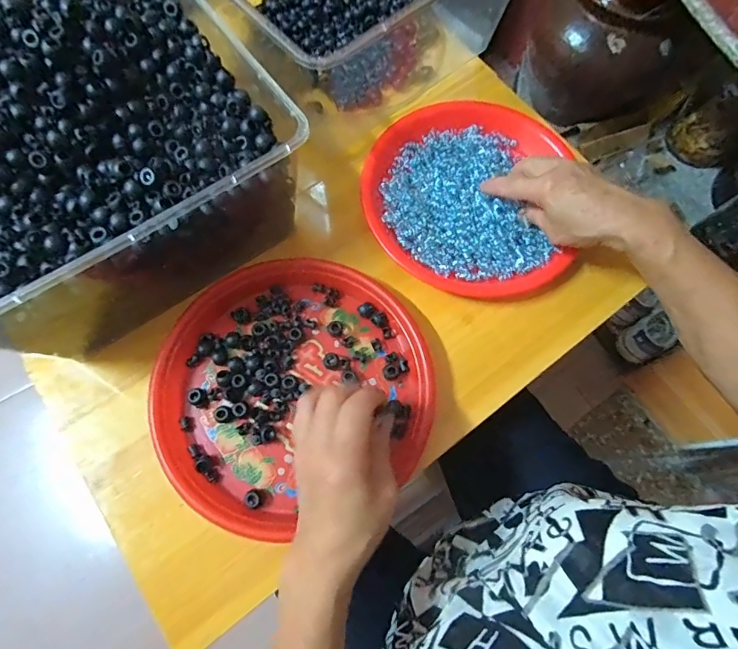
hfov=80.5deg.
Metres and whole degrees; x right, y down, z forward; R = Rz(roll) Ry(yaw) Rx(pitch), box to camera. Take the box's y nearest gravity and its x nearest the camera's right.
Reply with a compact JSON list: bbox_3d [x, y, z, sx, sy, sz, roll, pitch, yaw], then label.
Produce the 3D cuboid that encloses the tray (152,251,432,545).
[{"bbox_3d":[-0.068,0.050,0.391,0.232,0.029,0.220,0,71,-1],"label":"tray"}]

